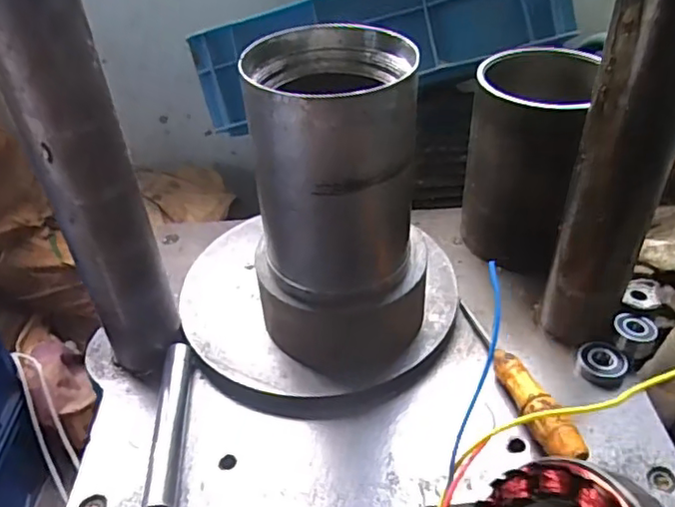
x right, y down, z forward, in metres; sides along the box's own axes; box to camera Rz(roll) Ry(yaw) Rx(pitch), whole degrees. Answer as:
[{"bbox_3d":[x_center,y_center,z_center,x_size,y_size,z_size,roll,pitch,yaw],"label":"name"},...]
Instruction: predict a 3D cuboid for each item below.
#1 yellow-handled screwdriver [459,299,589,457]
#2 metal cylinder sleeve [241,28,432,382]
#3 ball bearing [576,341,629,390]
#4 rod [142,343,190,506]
[{"bbox_3d":[0.145,0.098,0.502,0.027,0.032,0.187,-13,41,-11],"label":"yellow-handled screwdriver"},{"bbox_3d":[0.005,-0.029,0.478,0.125,0.260,0.127,1,40,5],"label":"metal cylinder sleeve"},{"bbox_3d":[0.229,0.094,0.517,0.039,0.017,0.038,-2,40,2],"label":"ball bearing"},{"bbox_3d":[-0.132,0.138,0.479,0.021,0.022,0.150,-5,40,-2],"label":"rod"}]

